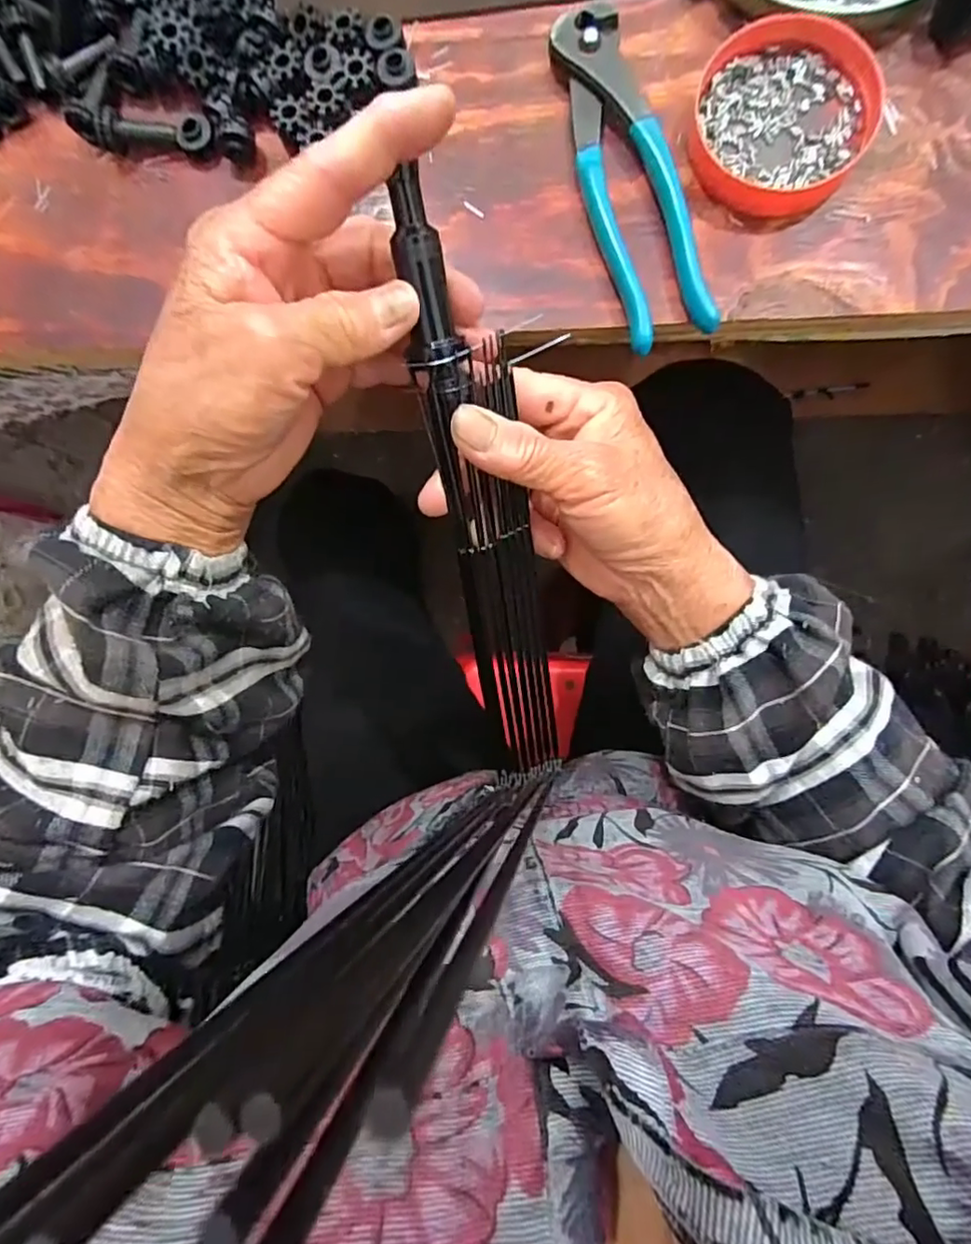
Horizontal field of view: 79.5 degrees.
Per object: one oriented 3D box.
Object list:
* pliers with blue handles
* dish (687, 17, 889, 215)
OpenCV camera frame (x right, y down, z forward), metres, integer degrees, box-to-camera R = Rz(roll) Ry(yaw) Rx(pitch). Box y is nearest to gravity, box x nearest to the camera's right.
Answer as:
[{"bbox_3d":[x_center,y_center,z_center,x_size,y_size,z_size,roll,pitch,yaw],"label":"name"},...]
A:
[{"bbox_3d":[0.067,-0.209,0.276,0.041,0.015,0.162,-16,83,5],"label":"pliers with blue handles"},{"bbox_3d":[0.140,-0.236,0.271,0.088,0.014,0.079,-34,82,2],"label":"dish"}]

